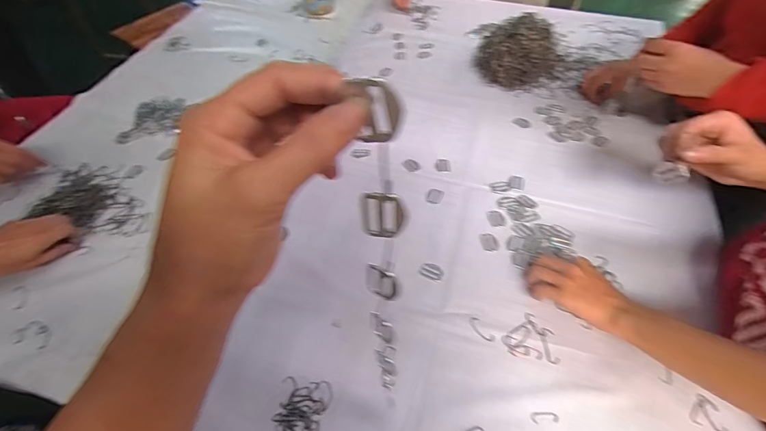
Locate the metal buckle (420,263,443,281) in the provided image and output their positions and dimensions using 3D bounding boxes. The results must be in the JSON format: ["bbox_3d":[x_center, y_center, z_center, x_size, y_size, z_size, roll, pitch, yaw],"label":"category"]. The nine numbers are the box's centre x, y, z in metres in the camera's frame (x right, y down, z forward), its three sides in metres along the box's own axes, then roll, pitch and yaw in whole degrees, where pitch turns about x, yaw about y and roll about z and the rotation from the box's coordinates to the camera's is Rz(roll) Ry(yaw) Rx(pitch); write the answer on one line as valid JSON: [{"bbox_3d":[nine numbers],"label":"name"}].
[{"bbox_3d":[0.070,0.081,0.559,0.034,0.004,0.026,15,54,10],"label":"metal buckle"}]

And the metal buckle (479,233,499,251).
[{"bbox_3d":[0.163,0.040,0.590,0.025,0.004,0.033,-12,54,-10],"label":"metal buckle"}]

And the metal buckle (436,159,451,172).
[{"bbox_3d":[0.107,-0.090,0.689,0.026,0.004,0.033,1,53,-1],"label":"metal buckle"}]

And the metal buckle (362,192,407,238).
[{"bbox_3d":[0.001,0.000,0.209,0.023,0.030,0.008,4,53,3],"label":"metal buckle"}]

